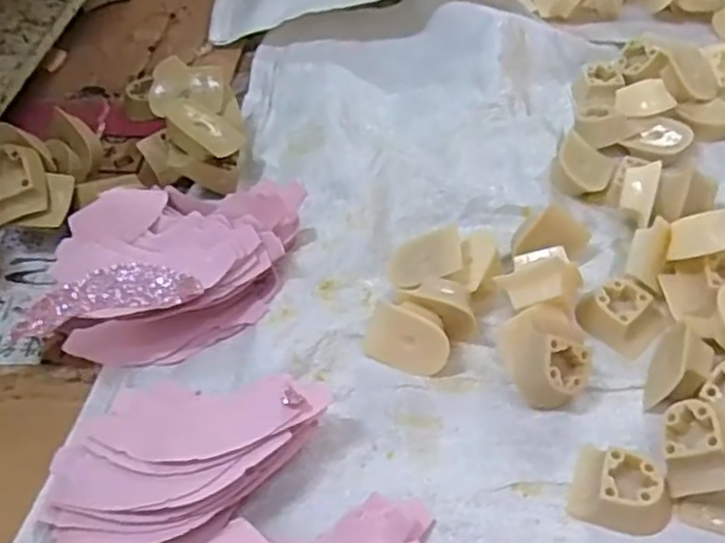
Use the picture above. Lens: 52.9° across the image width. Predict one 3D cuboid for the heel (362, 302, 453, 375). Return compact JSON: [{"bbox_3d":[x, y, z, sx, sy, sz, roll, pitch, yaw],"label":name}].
[{"bbox_3d":[0.028,0.039,0.433,0.049,0.033,0.026,9,48,11],"label":"heel"}]

